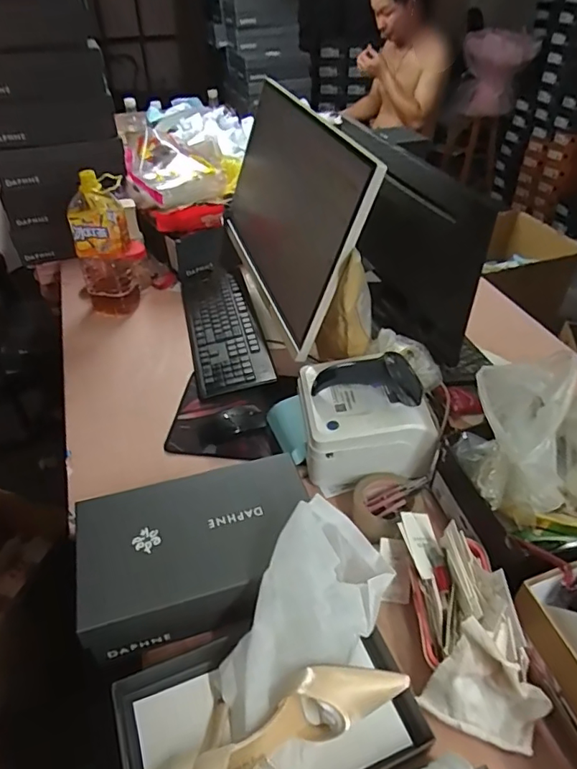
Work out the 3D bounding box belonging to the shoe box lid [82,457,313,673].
[{"bbox_3d":[-0.113,0.214,0.674,0.286,0.097,0.183,-14,43,-11],"label":"shoe box lid"}]

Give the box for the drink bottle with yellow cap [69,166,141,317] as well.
[{"bbox_3d":[-0.398,-0.287,1.111,0.119,0.300,0.103,-18,44,-15],"label":"drink bottle with yellow cap"}]

